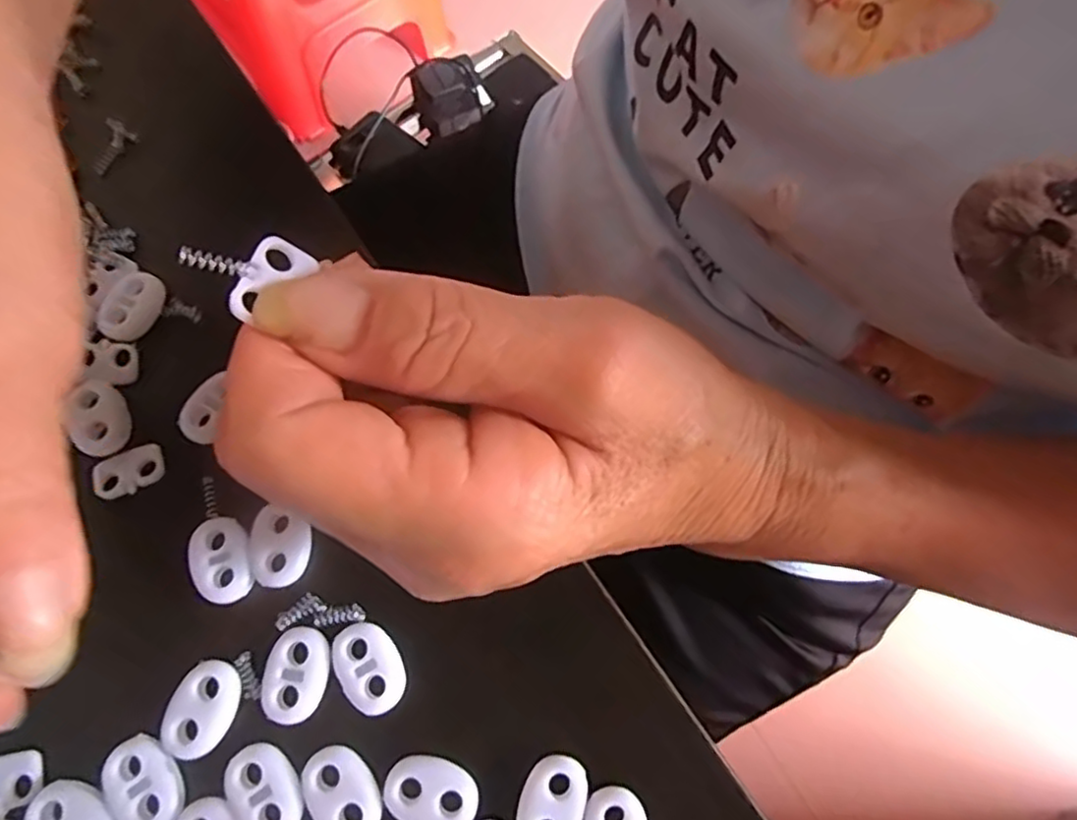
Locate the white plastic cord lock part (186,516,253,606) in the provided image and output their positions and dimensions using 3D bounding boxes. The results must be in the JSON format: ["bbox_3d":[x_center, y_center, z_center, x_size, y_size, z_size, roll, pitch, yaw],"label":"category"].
[{"bbox_3d":[-0.085,0.040,0.177,0.016,0.004,0.023,-16,72,-8],"label":"white plastic cord lock part"}]

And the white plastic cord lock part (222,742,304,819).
[{"bbox_3d":[-0.066,0.092,0.160,0.016,0.004,0.023,-36,76,-14],"label":"white plastic cord lock part"}]

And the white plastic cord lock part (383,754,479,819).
[{"bbox_3d":[-0.026,0.093,0.162,0.022,0.004,0.015,11,71,1],"label":"white plastic cord lock part"}]

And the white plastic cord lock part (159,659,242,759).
[{"bbox_3d":[-0.084,0.074,0.166,0.015,0.004,0.022,29,72,7],"label":"white plastic cord lock part"}]

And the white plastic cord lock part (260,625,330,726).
[{"bbox_3d":[-0.062,0.067,0.168,0.015,0.004,0.022,9,71,1],"label":"white plastic cord lock part"}]

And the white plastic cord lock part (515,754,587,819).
[{"bbox_3d":[0.003,0.096,0.161,0.015,0.004,0.022,16,71,3],"label":"white plastic cord lock part"}]

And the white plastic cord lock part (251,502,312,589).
[{"bbox_3d":[-0.070,0.037,0.179,0.015,0.004,0.021,2,71,-2],"label":"white plastic cord lock part"}]

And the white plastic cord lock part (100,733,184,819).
[{"bbox_3d":[-0.096,0.090,0.160,0.016,0.004,0.022,-37,76,-14],"label":"white plastic cord lock part"}]

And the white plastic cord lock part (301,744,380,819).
[{"bbox_3d":[-0.047,0.092,0.160,0.015,0.004,0.022,-36,76,-14],"label":"white plastic cord lock part"}]

